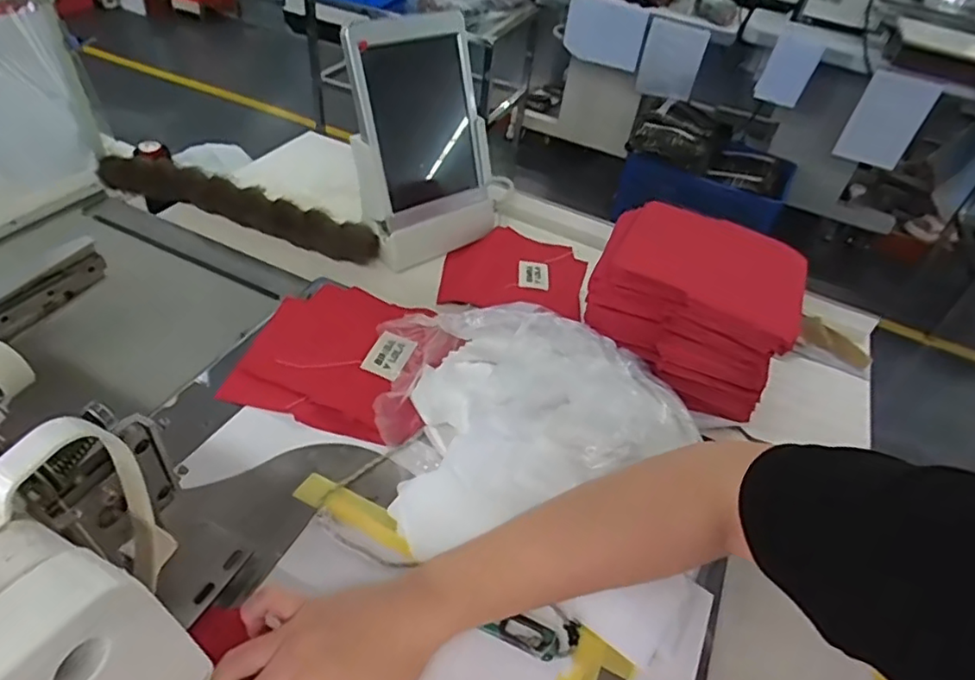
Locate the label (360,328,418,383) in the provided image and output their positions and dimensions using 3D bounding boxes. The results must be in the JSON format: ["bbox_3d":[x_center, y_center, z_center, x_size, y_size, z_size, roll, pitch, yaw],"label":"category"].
[{"bbox_3d":[-0.090,0.014,0.560,0.034,0.005,0.048,31,59,-2],"label":"label"}]

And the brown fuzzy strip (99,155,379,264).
[{"bbox_3d":[-0.314,-0.170,0.735,0.402,0.047,0.046,24,45,14],"label":"brown fuzzy strip"}]

